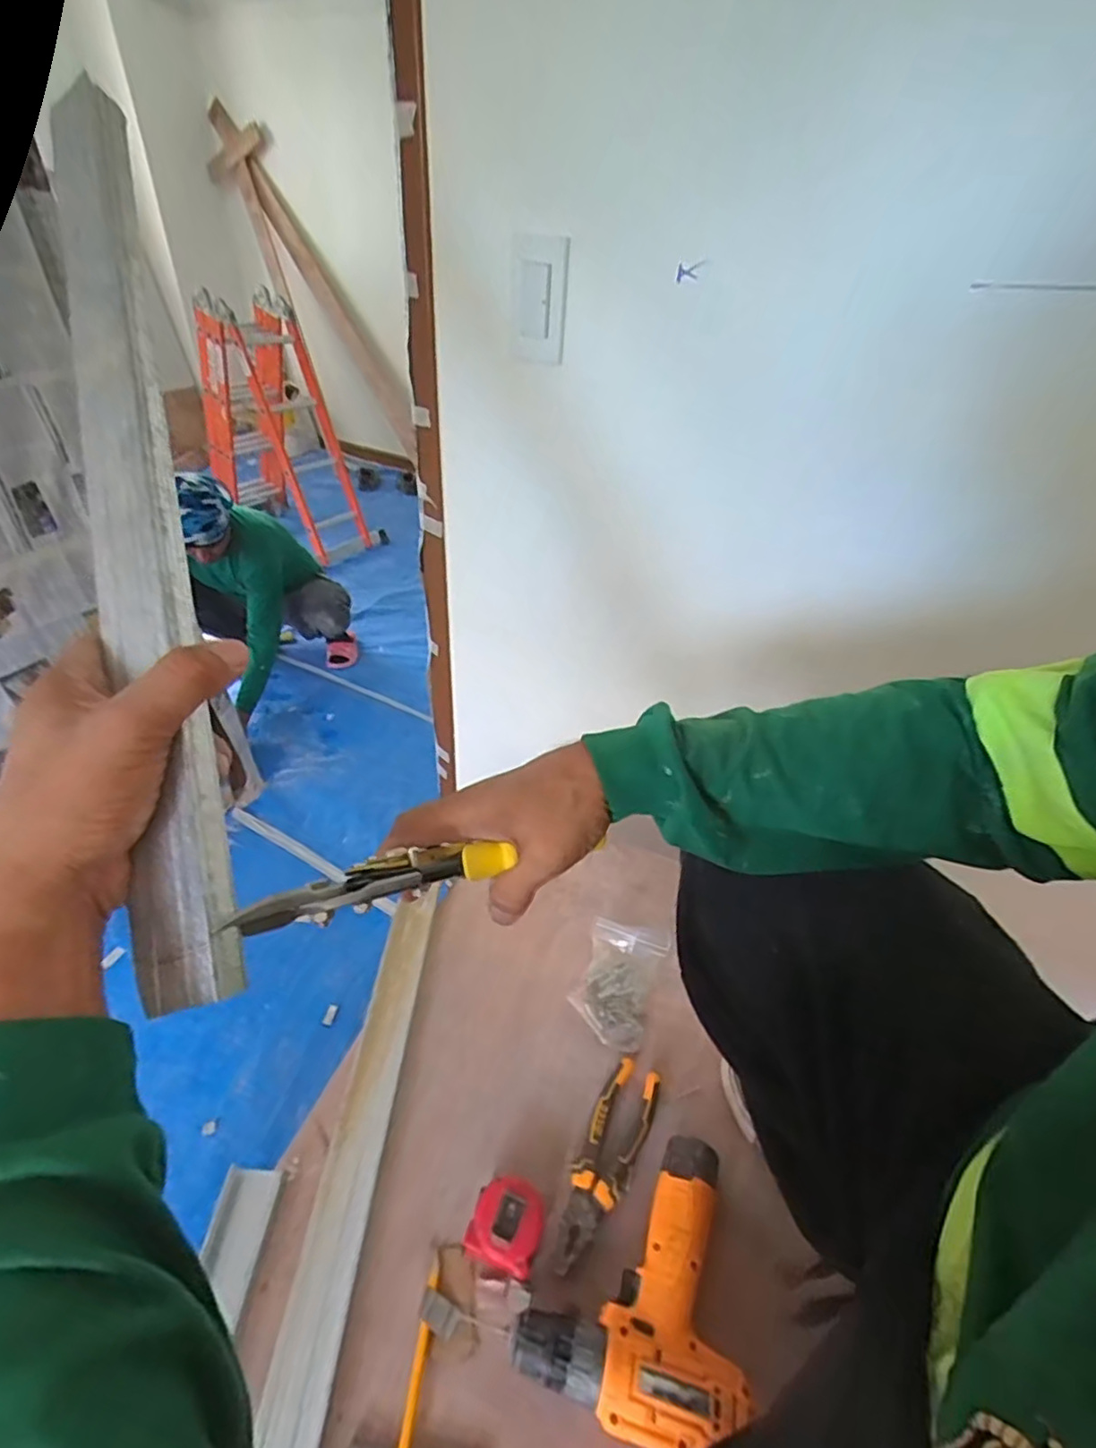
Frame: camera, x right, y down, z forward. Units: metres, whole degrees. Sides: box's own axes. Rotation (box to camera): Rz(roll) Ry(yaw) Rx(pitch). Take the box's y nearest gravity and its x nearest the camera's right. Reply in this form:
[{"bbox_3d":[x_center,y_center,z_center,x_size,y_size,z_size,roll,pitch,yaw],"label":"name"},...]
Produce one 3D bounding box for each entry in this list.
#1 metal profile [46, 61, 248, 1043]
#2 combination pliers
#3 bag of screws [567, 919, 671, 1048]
[{"bbox_3d":[-0.225,-0.130,0.332,0.047,0.032,0.533,-11,76,-20],"label":"metal profile"},{"bbox_3d":[0.059,0.430,0.615,0.053,0.014,0.192,21,41,19],"label":"combination pliers"},{"bbox_3d":[0.084,0.310,0.751,0.093,0.039,0.135,17,40,15],"label":"bag of screws"}]

